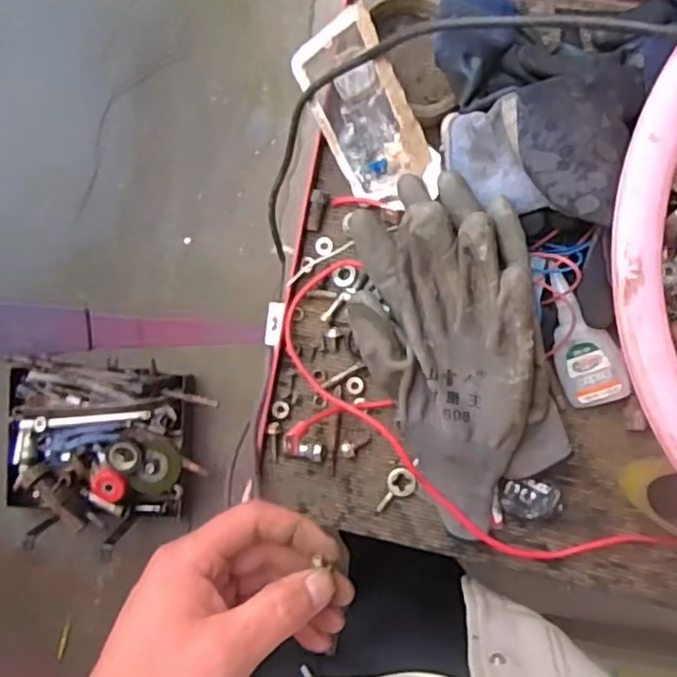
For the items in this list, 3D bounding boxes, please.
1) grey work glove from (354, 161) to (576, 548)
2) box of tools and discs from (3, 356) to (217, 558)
[{"bbox_3d":[0.073,0.008,0.418,0.109,0.066,0.215,-16,90,2],"label":"grey work glove"},{"bbox_3d":[-0.439,0.195,1.241,0.347,0.099,0.354,2,91,2],"label":"box of tools and discs"}]

